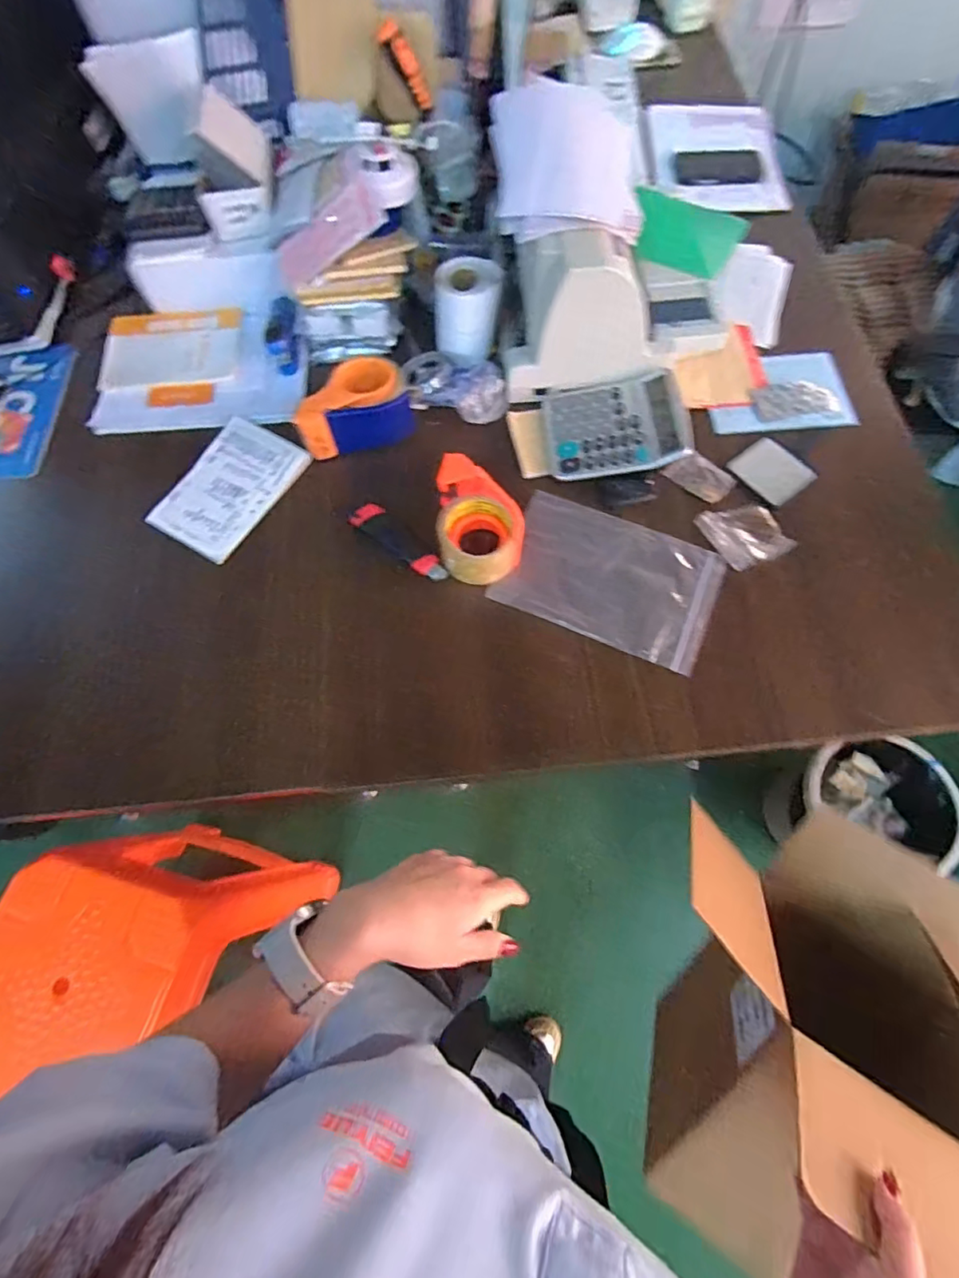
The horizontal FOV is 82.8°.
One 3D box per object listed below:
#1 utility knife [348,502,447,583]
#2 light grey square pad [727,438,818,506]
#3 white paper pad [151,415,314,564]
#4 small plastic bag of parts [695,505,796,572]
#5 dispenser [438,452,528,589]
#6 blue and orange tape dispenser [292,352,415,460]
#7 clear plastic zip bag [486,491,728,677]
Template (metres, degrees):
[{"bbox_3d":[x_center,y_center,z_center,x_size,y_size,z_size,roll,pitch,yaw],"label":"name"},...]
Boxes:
[{"bbox_3d":[-0.098,-0.120,0.689,0.144,0.015,0.042,38,75,15],"label":"utility knife"},{"bbox_3d":[0.386,-0.224,0.719,0.071,0.007,0.090,-37,72,-11],"label":"light grey square pad"},{"bbox_3d":[-0.338,-0.205,0.735,0.135,0.012,0.196,29,73,13],"label":"white paper pad"},{"bbox_3d":[0.332,-0.134,0.682,0.097,0.014,0.088,-22,70,-6],"label":"small plastic bag of parts"},{"bbox_3d":[-0.002,-0.147,0.668,0.097,0.058,0.147,-10,69,-1],"label":"dispenser"},{"bbox_3d":[-0.163,-0.309,0.725,0.142,0.058,0.104,-10,69,-1],"label":"blue and orange tape dispenser"},{"bbox_3d":[0.160,-0.075,0.668,0.250,0.007,0.164,22,70,10],"label":"clear plastic zip bag"}]

